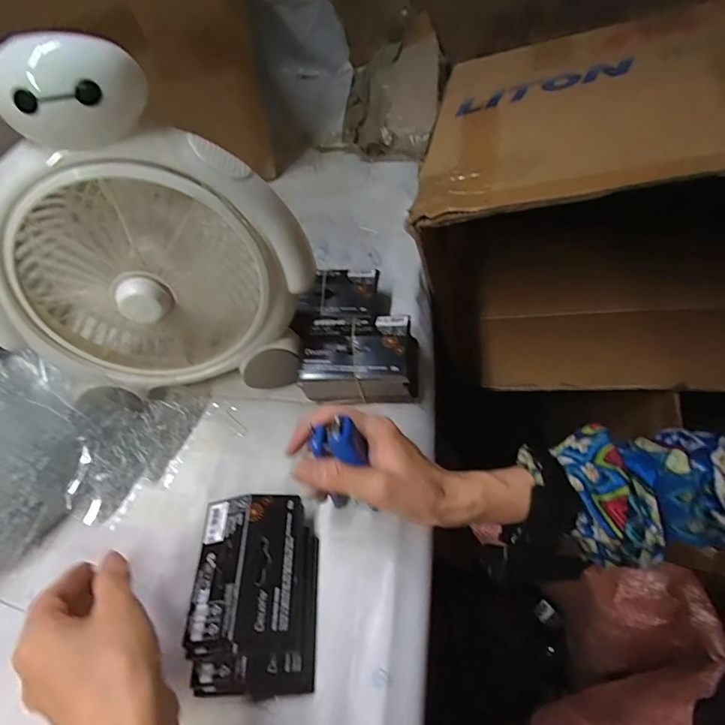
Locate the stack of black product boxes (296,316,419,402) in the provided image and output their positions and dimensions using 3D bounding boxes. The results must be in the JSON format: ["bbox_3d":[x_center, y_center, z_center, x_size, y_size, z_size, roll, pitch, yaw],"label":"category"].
[{"bbox_3d":[-0.003,-0.004,0.439,0.113,0.055,0.079,-1,51,0],"label":"stack of black product boxes"}]

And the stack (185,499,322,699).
[{"bbox_3d":[-0.078,0.161,0.324,0.087,0.027,0.125,-2,51,-1],"label":"stack"}]

